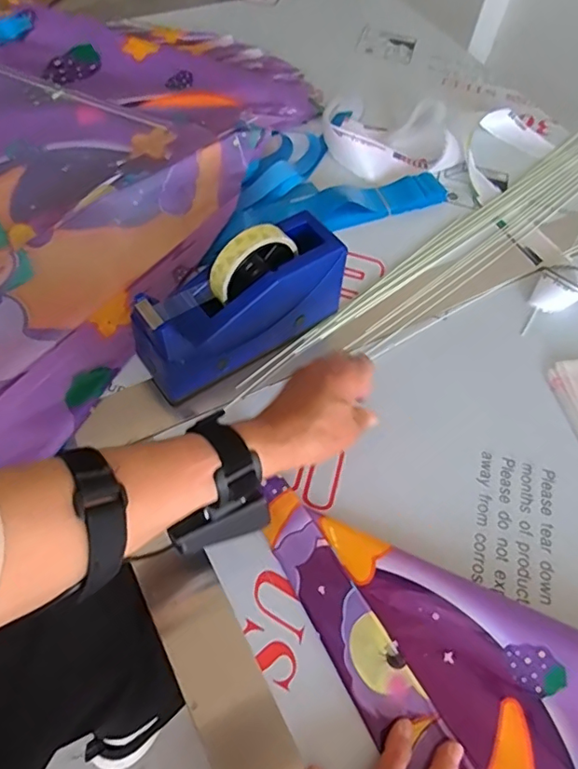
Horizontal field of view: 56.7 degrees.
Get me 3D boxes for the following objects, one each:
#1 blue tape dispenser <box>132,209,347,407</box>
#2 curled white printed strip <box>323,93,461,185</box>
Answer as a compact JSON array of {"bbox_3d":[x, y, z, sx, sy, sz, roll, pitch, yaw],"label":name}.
[{"bbox_3d":[-0.045,-0.079,0.504,0.201,0.119,0.071,-33,65,-23],"label":"blue tape dispenser"},{"bbox_3d":[0.138,-0.338,0.721,0.174,0.050,0.138,1,57,-4],"label":"curled white printed strip"}]

